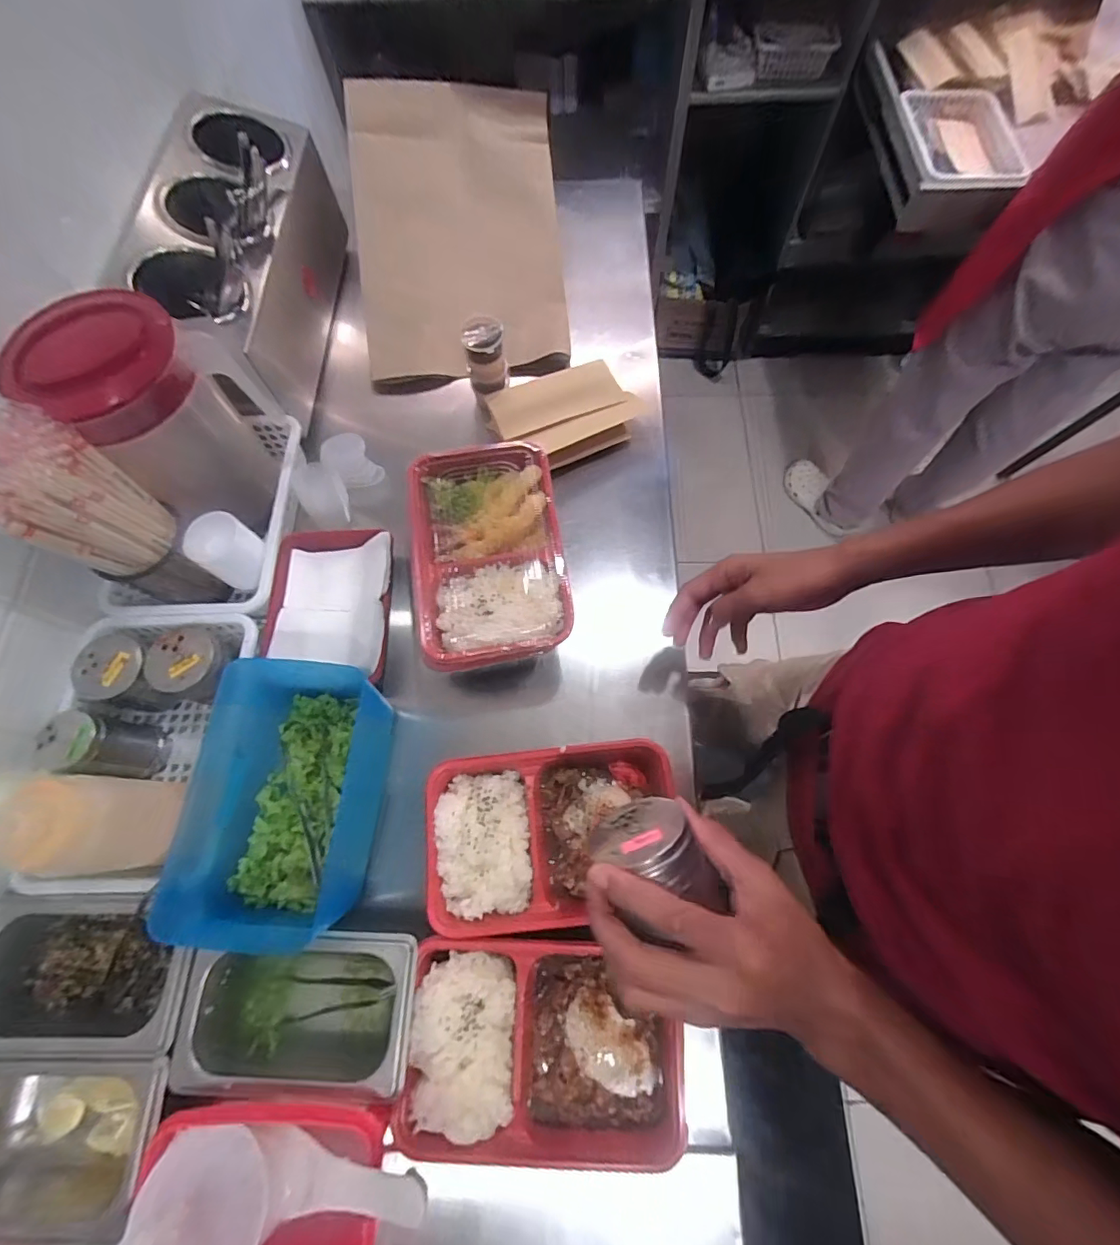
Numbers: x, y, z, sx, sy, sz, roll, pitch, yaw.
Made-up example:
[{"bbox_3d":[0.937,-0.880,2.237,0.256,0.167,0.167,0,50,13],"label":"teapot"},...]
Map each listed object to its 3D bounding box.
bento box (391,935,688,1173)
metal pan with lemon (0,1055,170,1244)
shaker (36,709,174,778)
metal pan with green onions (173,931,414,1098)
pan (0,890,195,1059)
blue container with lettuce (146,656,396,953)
[{"bbox_3d":[-0.010,0.334,0.417,0.216,0.048,0.138,3,70,3],"label":"bento box"},{"bbox_3d":[-0.379,0.383,0.394,0.177,0.056,0.100,-1,69,1],"label":"metal pan with lemon"},{"bbox_3d":[-0.417,0.113,0.479,0.049,0.100,0.051,8,70,4],"label":"shaker"},{"bbox_3d":[-0.206,0.303,0.414,0.180,0.059,0.102,0,70,2],"label":"metal pan with green onions"},{"bbox_3d":[-0.381,0.285,0.432,0.168,0.070,0.110,-2,69,1],"label":"pan"},{"bbox_3d":[-0.243,0.148,0.456,0.138,0.100,0.220,3,70,3],"label":"blue container with lettuce"}]

